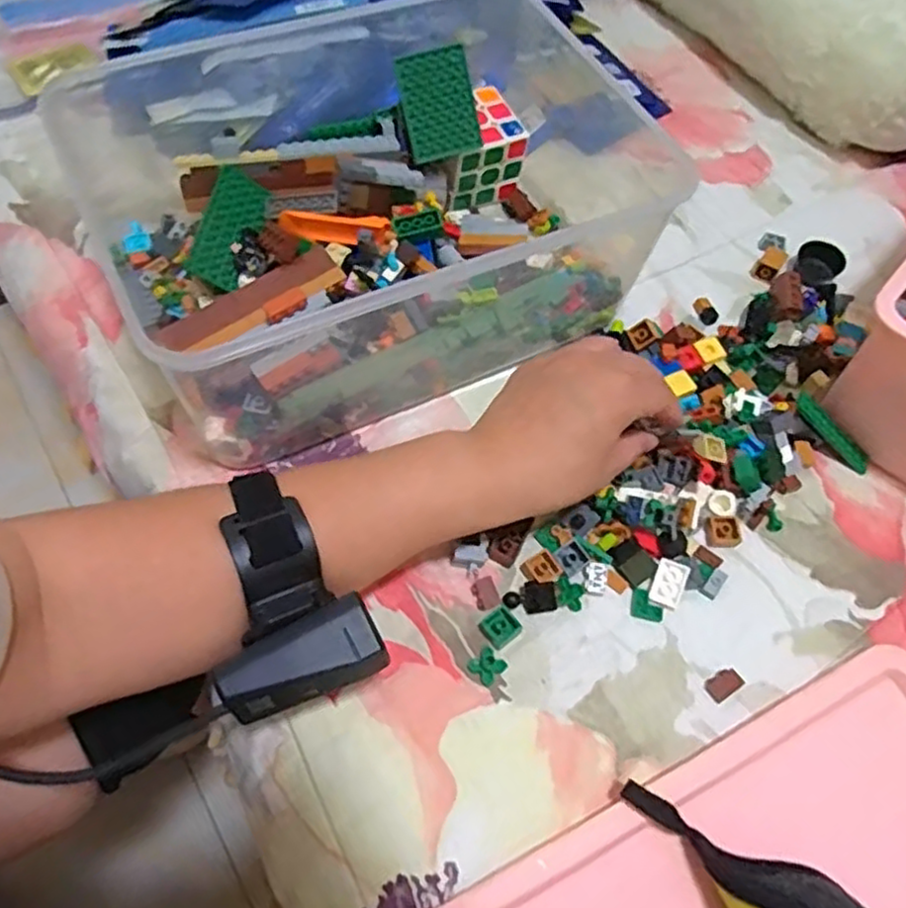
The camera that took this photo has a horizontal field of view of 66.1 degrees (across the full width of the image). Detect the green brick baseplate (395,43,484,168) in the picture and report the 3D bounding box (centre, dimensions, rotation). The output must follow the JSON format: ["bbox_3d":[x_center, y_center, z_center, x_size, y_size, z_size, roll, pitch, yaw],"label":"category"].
[{"bbox_3d":[-0.010,-0.234,0.469,0.050,0.065,0.004,-19,21,-6],"label":"green brick baseplate"}]

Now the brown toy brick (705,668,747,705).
[{"bbox_3d":[0.141,0.120,0.363,0.016,0.007,0.012,-31,68,-17],"label":"brown toy brick"}]

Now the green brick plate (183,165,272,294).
[{"bbox_3d":[-0.143,-0.144,0.448,0.035,0.007,0.080,22,67,-25],"label":"green brick plate"}]

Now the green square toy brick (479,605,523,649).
[{"bbox_3d":[0.025,0.090,0.367,0.018,0.004,0.018,-35,69,-18],"label":"green square toy brick"}]

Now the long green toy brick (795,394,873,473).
[{"bbox_3d":[0.240,-0.012,0.441,0.013,0.008,0.060,-40,86,-20],"label":"long green toy brick"}]

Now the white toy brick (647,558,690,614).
[{"bbox_3d":[0.122,0.073,0.389,0.019,0.009,0.026,21,64,8],"label":"white toy brick"}]

